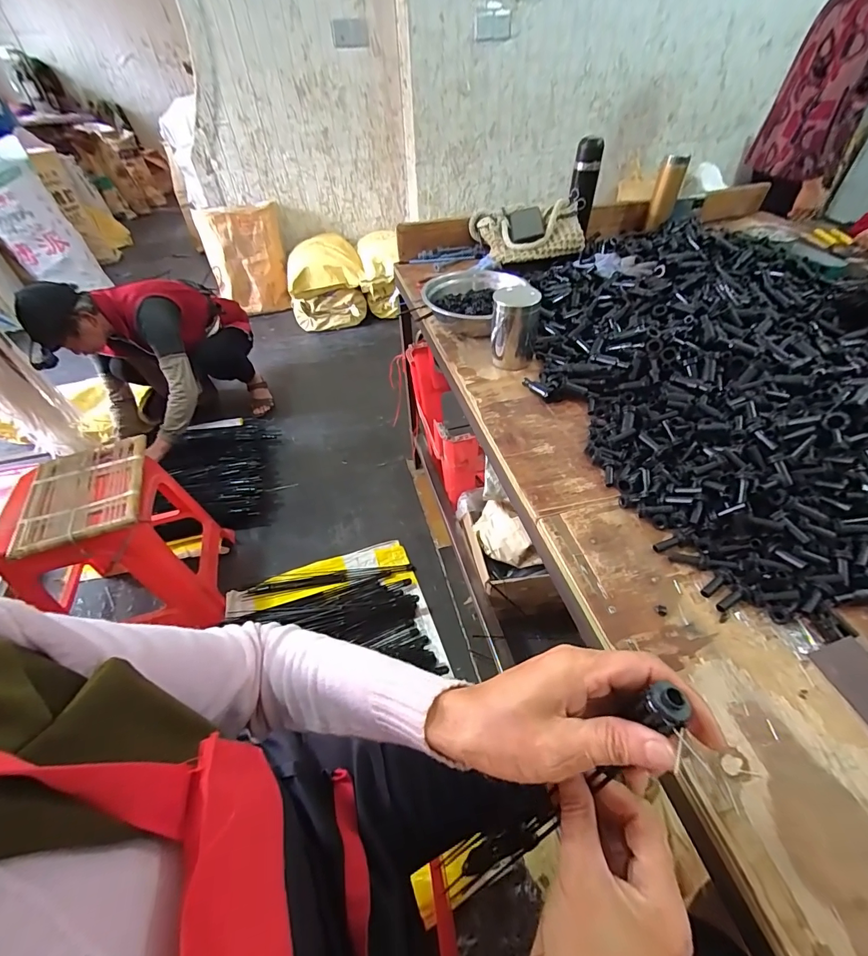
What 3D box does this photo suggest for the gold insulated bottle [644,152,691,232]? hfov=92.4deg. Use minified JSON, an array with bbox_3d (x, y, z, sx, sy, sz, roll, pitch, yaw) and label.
[{"bbox_3d":[0.635,-0.779,1.138,0.062,0.163,0.059,20,51,20],"label":"gold insulated bottle"}]

